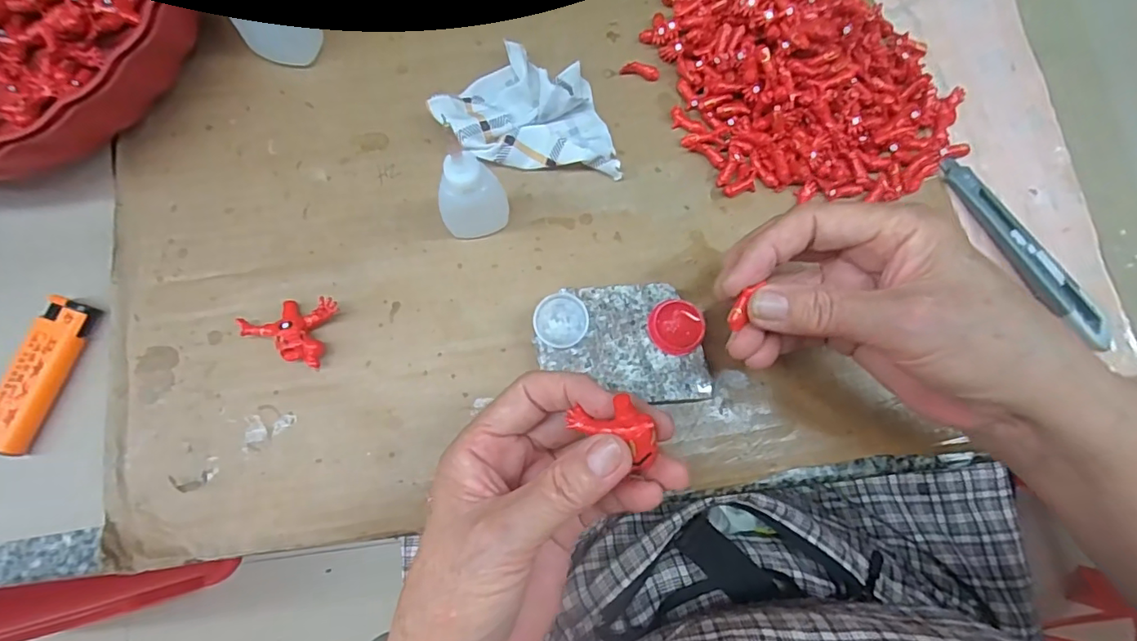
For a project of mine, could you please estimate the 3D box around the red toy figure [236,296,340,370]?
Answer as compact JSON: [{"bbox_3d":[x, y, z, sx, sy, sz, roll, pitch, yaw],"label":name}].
[{"bbox_3d":[-0.146,0.002,0.270,0.045,0.016,0.035,15,79,2],"label":"red toy figure"}]

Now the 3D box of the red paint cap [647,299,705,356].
[{"bbox_3d":[0.054,0.003,0.262,0.026,0.004,0.028,0,79,-1],"label":"red paint cap"}]

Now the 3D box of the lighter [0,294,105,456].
[{"bbox_3d":[-0.273,0.028,0.270,0.022,0.018,0.079,20,79,3],"label":"lighter"}]

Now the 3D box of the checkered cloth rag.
[{"bbox_3d":[-0.021,-0.121,0.297,0.100,0.021,0.068,5,79,-1],"label":"checkered cloth rag"}]

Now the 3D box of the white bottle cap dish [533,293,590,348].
[{"bbox_3d":[-0.004,0.000,0.262,0.027,0.005,0.027,1,79,-3],"label":"white bottle cap dish"}]

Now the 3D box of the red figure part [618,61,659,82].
[{"bbox_3d":[0.043,-0.149,0.312,0.023,0.007,0.007,14,79,1],"label":"red figure part"}]

